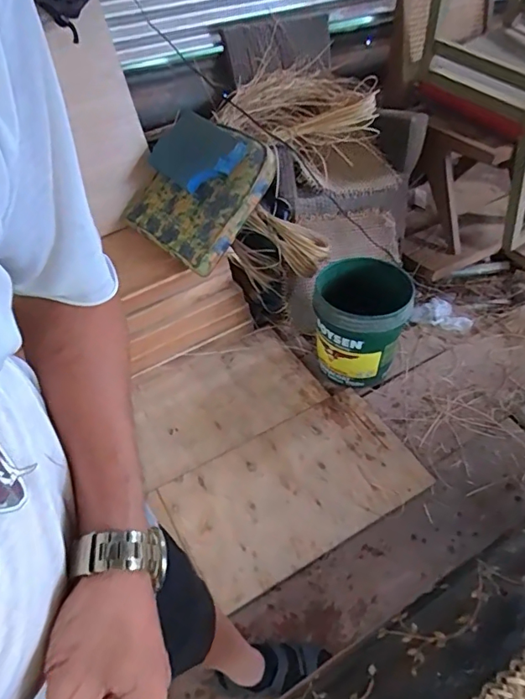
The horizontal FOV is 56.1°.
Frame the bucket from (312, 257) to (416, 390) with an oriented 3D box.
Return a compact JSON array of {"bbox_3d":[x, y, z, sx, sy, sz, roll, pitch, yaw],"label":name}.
[{"bbox_3d":[0.309,-0.093,1.610,0.293,0.318,0.326,11,48,12],"label":"bucket"}]

